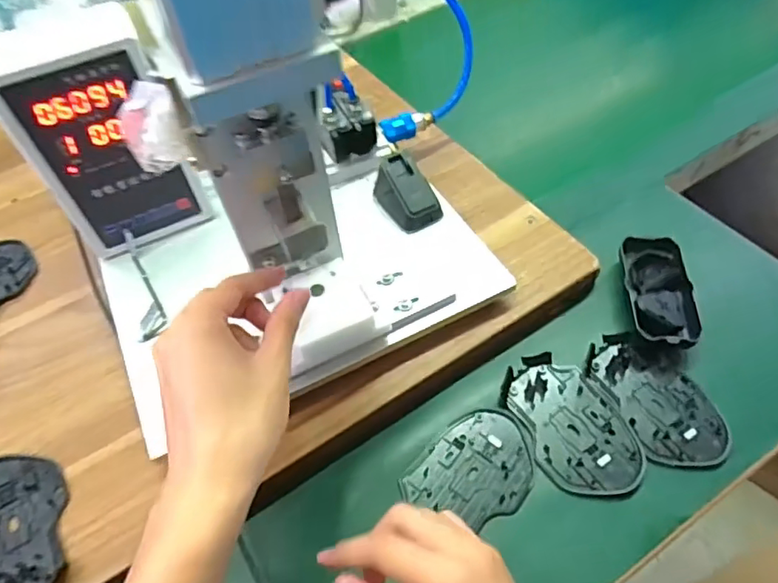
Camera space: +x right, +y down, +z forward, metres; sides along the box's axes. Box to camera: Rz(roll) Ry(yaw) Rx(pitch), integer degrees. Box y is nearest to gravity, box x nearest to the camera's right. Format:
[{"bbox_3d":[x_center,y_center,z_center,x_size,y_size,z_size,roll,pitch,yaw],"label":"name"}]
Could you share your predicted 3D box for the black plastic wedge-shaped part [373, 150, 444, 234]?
[{"bbox_3d":[0.015,-0.089,0.503,0.039,0.038,0.060,-27,56,-15],"label":"black plastic wedge-shaped part"}]

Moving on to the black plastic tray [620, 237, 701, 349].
[{"bbox_3d":[0.230,0.002,0.487,0.050,0.027,0.109,3,54,6],"label":"black plastic tray"}]

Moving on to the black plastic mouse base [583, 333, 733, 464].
[{"bbox_3d":[0.209,0.082,0.443,0.074,0.011,0.113,-14,54,-6],"label":"black plastic mouse base"}]

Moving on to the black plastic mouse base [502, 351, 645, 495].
[{"bbox_3d":[0.141,0.099,0.434,0.074,0.011,0.113,-21,55,-11],"label":"black plastic mouse base"}]

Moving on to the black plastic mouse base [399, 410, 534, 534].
[{"bbox_3d":[0.065,0.132,0.418,0.072,0.005,0.093,37,64,27],"label":"black plastic mouse base"}]

